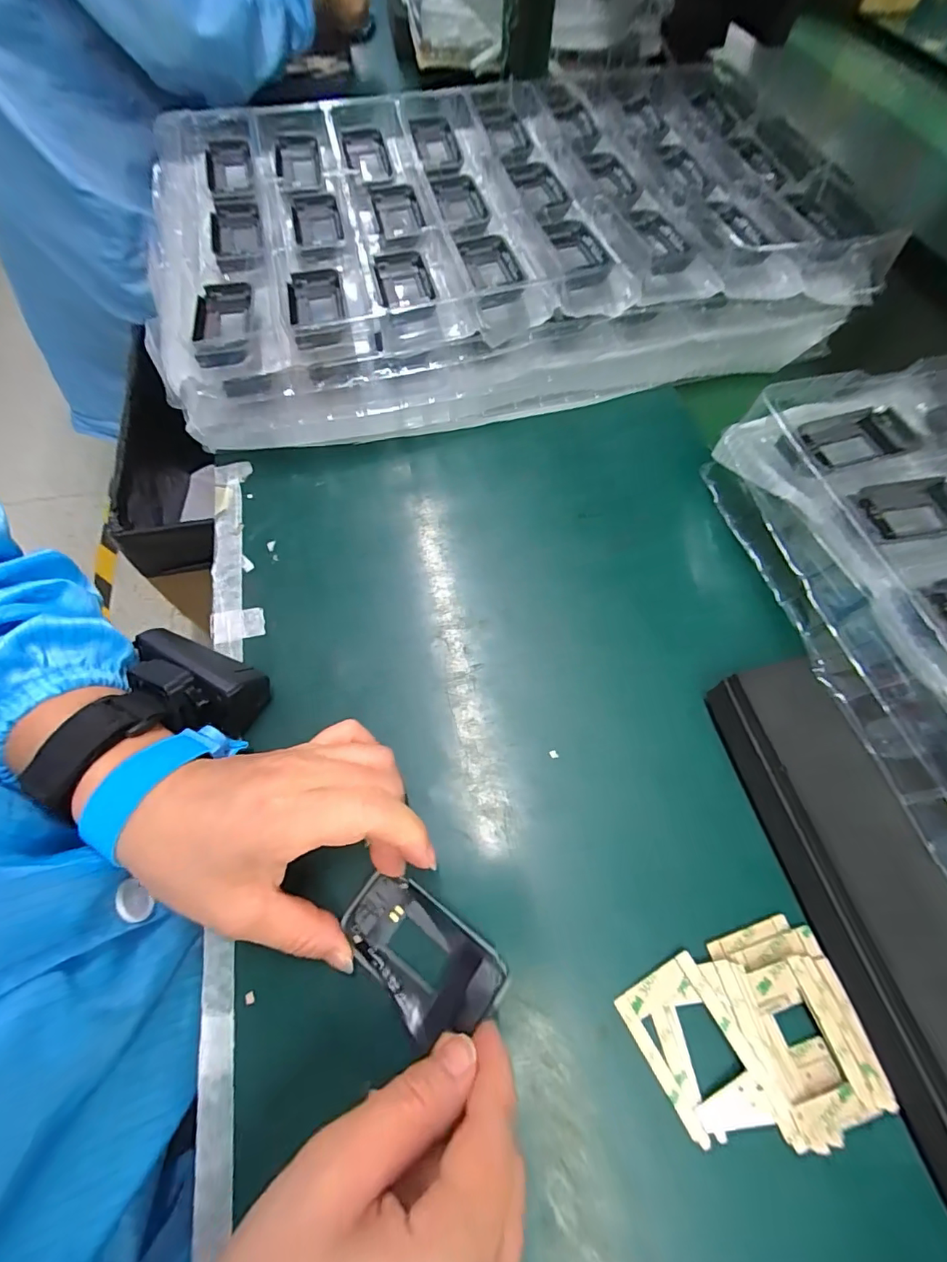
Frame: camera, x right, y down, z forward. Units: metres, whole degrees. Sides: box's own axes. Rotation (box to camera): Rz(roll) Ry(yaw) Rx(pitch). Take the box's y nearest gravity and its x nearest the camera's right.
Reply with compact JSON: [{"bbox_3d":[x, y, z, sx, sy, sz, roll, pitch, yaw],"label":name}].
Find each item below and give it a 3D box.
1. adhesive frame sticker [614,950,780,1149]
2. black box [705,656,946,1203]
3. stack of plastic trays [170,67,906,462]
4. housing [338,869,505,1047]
[{"bbox_3d":[0.092,0.173,0.208,0.039,0.004,0.055,-30,64,-6],"label":"adhesive frame sticker"},{"bbox_3d":[0.173,0.118,0.217,0.057,0.036,0.211,-13,64,-5],"label":"black box"},{"bbox_3d":[0.021,-0.318,0.411,0.485,0.107,0.309,-14,64,-5],"label":"stack of plastic trays"},{"bbox_3d":[-0.023,0.142,0.223,0.073,0.014,0.042,40,71,18],"label":"housing"}]

